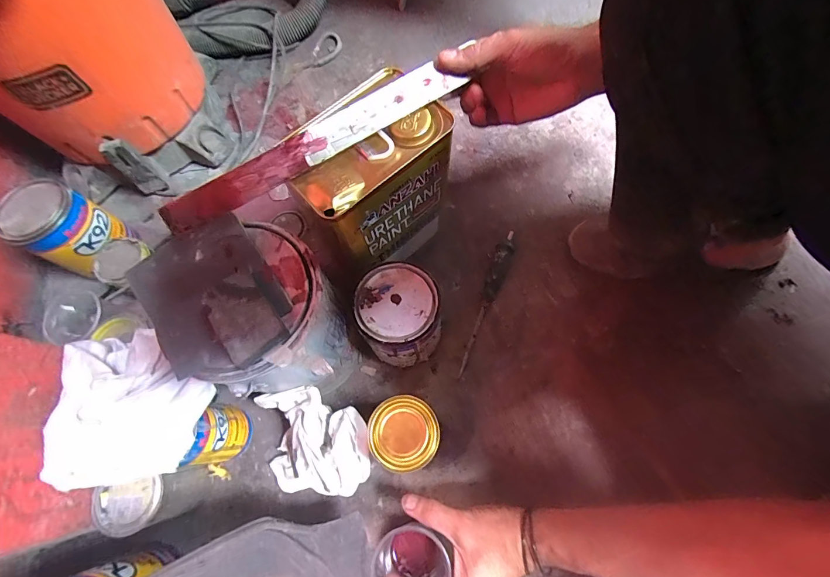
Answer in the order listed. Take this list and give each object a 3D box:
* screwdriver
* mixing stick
[{"bbox_3d":[0.109,0.014,0.547,0.023,0.032,0.230,18,72,12],"label":"screwdriver"},{"bbox_3d":[-0.092,-0.134,0.340,0.288,0.008,0.032,-32,104,-8],"label":"mixing stick"}]

